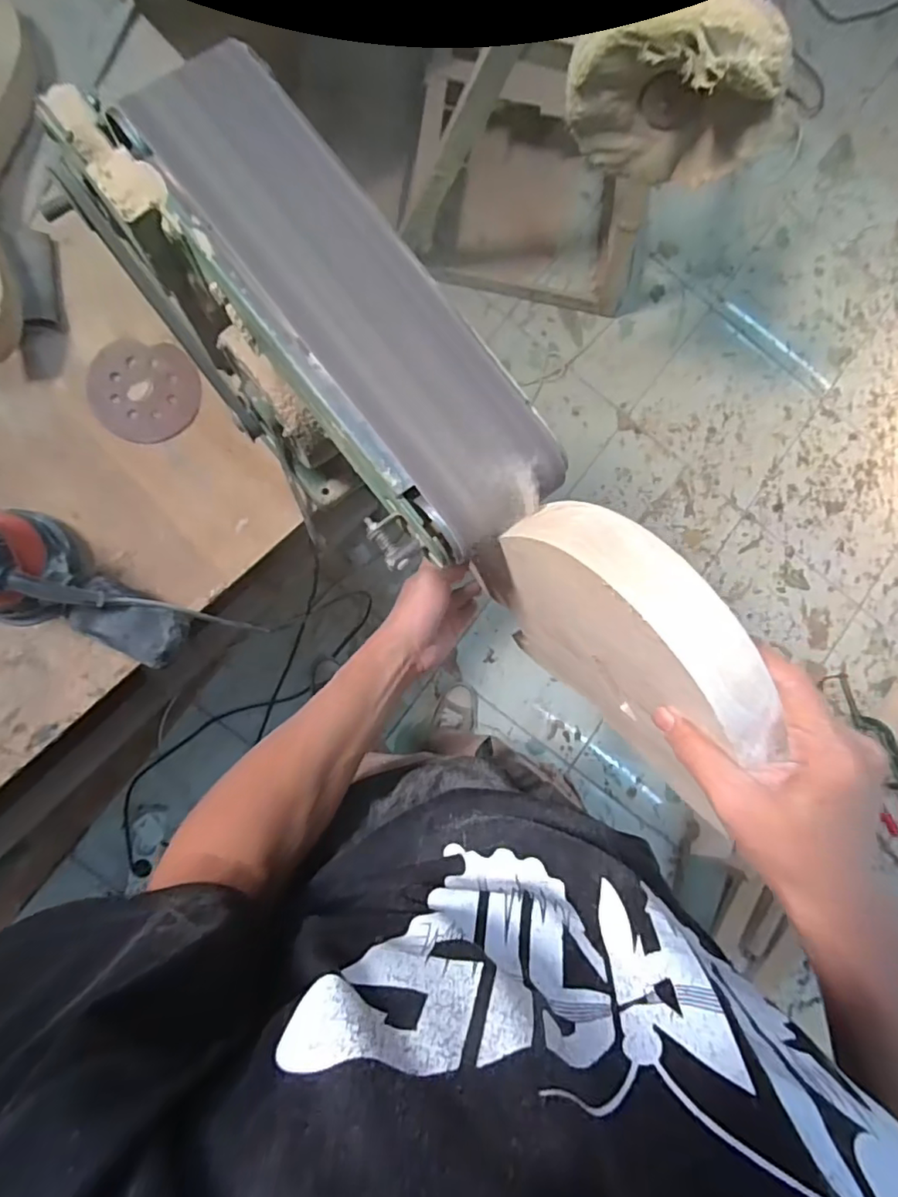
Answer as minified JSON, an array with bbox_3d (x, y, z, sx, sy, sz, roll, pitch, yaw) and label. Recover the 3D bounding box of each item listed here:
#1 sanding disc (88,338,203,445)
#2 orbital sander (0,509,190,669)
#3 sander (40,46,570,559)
[{"bbox_3d":[-0.341,-0.230,0.648,0.116,0.009,0.109,0,88,-8],"label":"sanding disc"},{"bbox_3d":[-0.373,-0.016,0.557,0.232,0.142,0.116,15,84,-6],"label":"orbital sander"},{"bbox_3d":[-0.105,-0.206,0.475,0.162,0.159,0.427,-41,92,-9],"label":"sander"}]

